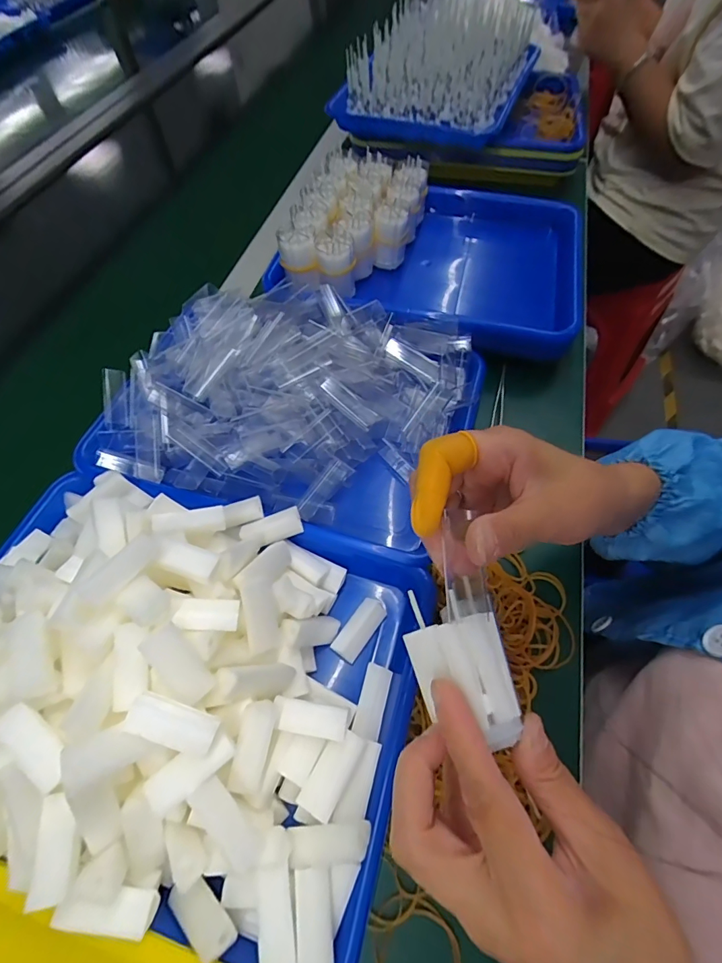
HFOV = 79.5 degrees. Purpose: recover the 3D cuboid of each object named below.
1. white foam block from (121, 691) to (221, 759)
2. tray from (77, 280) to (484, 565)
[{"bbox_3d":[-0.097,0.126,0.224,0.044,0.013,0.020,23,61,-4],"label":"white foam block"},{"bbox_3d":[-0.063,-0.079,0.405,0.311,0.068,0.244,15,61,10],"label":"tray"}]

